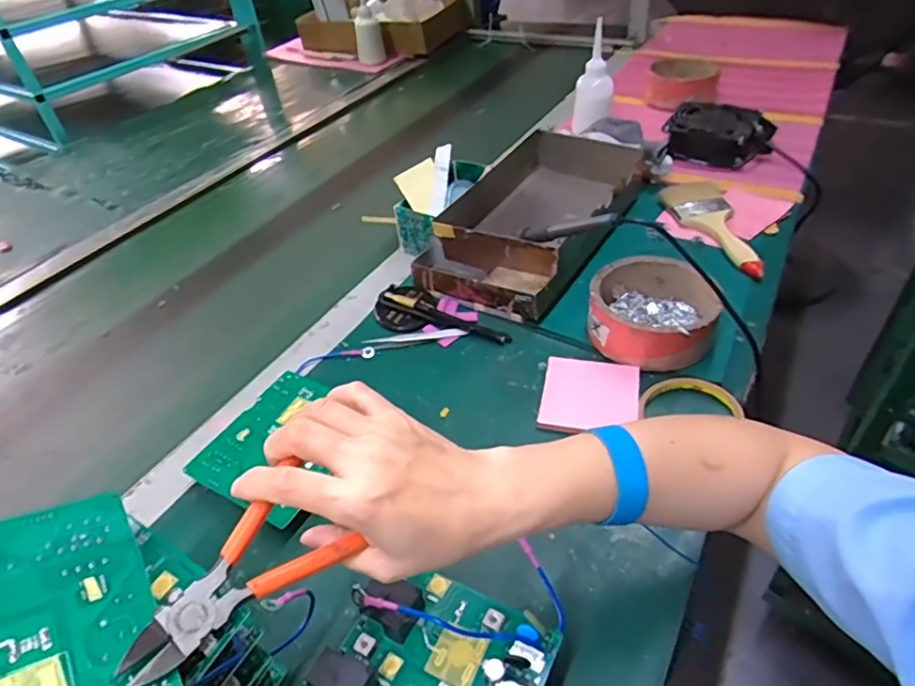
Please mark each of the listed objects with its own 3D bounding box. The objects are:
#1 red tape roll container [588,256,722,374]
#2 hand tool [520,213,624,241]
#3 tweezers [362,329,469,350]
[{"bbox_3d":[0.200,-0.034,0.581,0.118,0.054,0.116,-3,42,3],"label":"red tape roll container"},{"bbox_3d":[0.116,-0.120,0.601,0.014,0.014,0.136,-39,24,-31],"label":"hand tool"},{"bbox_3d":[-0.045,-0.006,0.619,0.107,0.004,0.019,-8,42,-2],"label":"tweezers"}]

